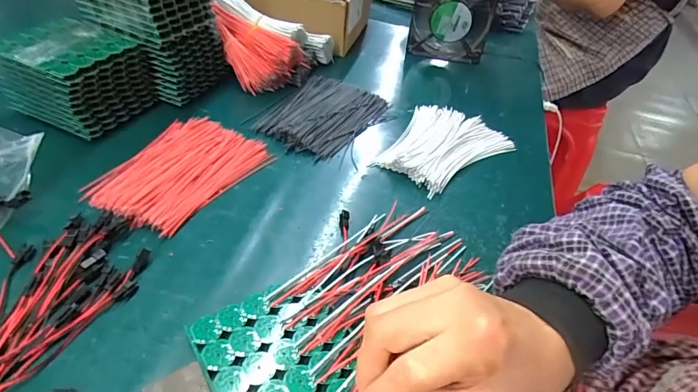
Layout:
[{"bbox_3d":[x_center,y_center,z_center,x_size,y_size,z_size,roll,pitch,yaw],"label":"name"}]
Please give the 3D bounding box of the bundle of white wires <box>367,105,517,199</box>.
[{"bbox_3d":[0.106,-0.058,0.471,0.116,0.018,0.147,28,46,22],"label":"bundle of white wires"}]

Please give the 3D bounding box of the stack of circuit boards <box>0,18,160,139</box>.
[{"bbox_3d":[-0.291,-0.129,0.443,0.109,0.070,0.112,21,44,15],"label":"stack of circuit boards"}]

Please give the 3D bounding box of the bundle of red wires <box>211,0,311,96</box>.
[{"bbox_3d":[-0.125,-0.201,0.561,0.087,0.063,0.138,-22,49,-29],"label":"bundle of red wires"}]

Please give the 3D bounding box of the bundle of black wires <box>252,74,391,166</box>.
[{"bbox_3d":[-0.034,-0.103,0.509,0.113,0.013,0.155,27,45,21],"label":"bundle of black wires"}]

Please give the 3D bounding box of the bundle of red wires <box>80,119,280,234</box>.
[{"bbox_3d":[-0.164,-0.029,0.410,0.117,0.014,0.153,20,43,15],"label":"bundle of red wires"}]

